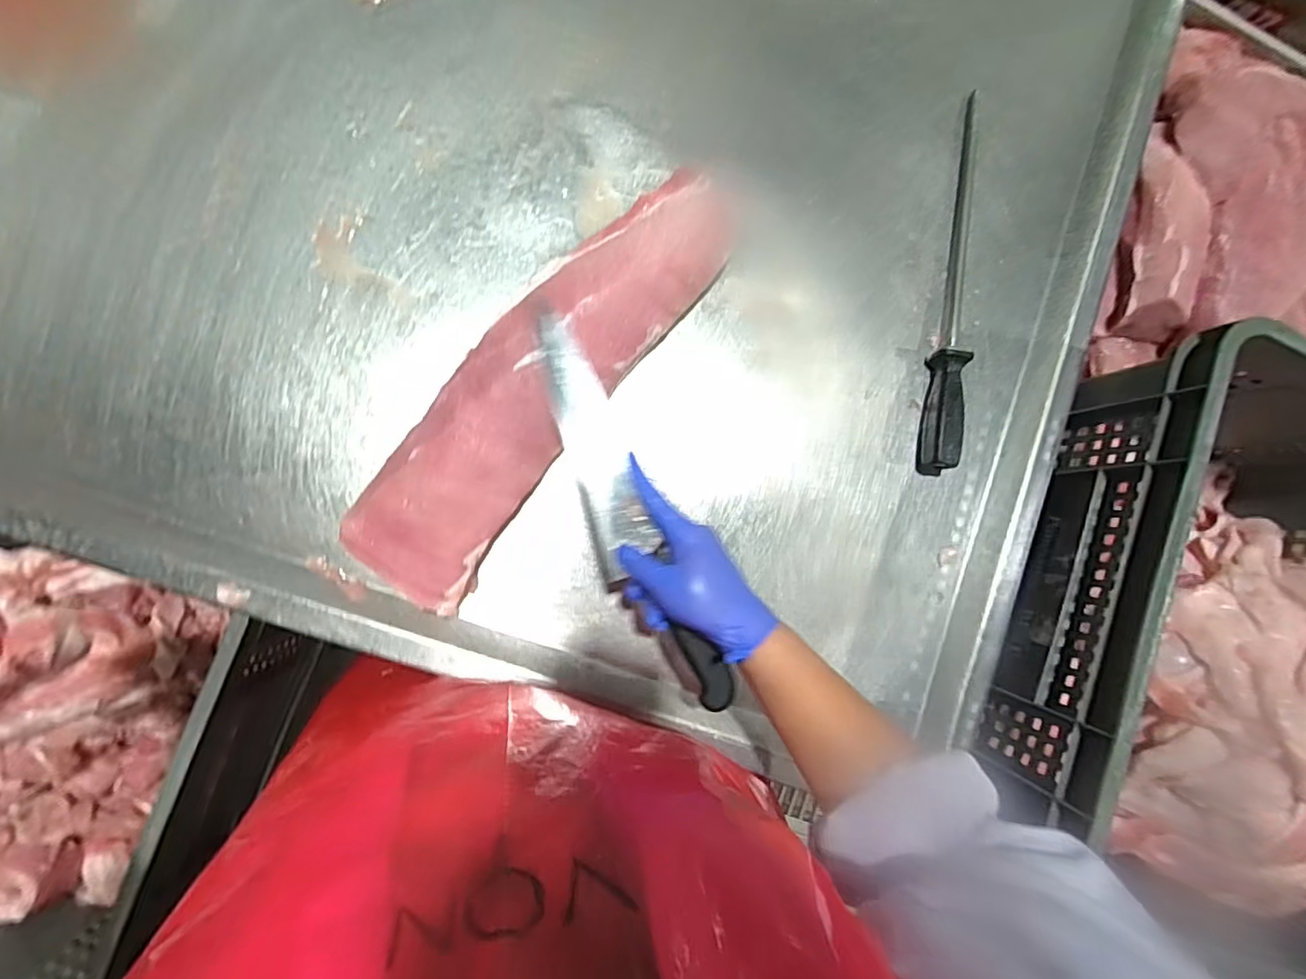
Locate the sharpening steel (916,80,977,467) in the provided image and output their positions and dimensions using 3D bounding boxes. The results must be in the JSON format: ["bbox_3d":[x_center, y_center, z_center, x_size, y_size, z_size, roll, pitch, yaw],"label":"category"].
[{"bbox_3d":[0.316,-0.213,0.607,0.027,0.035,0.392,10,86,-7],"label":"sharpening steel"}]

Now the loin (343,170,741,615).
[{"bbox_3d":[-0.090,-0.110,0.541,0.119,0.059,0.463,37,83,-4],"label":"loin"}]

